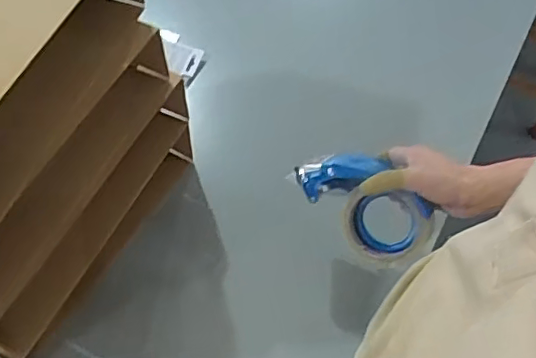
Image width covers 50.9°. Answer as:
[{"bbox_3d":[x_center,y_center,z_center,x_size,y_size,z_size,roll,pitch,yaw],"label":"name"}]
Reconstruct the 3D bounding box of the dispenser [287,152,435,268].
[{"bbox_3d":[0.110,0.035,0.641,0.152,0.114,0.067,6,17,22],"label":"dispenser"}]

